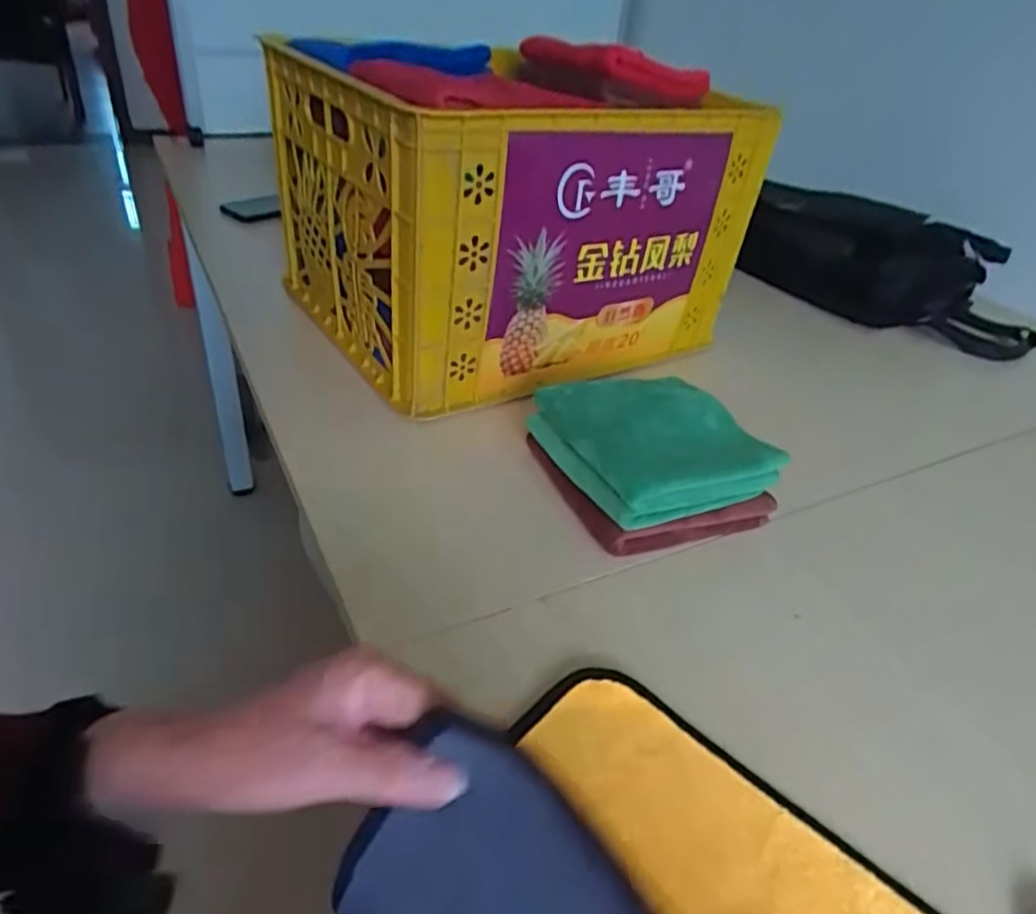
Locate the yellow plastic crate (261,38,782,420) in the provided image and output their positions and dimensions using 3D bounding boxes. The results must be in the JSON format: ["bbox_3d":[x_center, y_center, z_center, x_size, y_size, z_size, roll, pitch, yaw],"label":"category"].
[{"bbox_3d":[-0.010,-0.297,0.827,0.452,0.281,0.368,-21,43,-33],"label":"yellow plastic crate"}]

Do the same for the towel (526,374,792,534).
[{"bbox_3d":[0.117,-0.020,0.593,0.161,0.052,0.164,-13,40,-26],"label":"towel"}]

